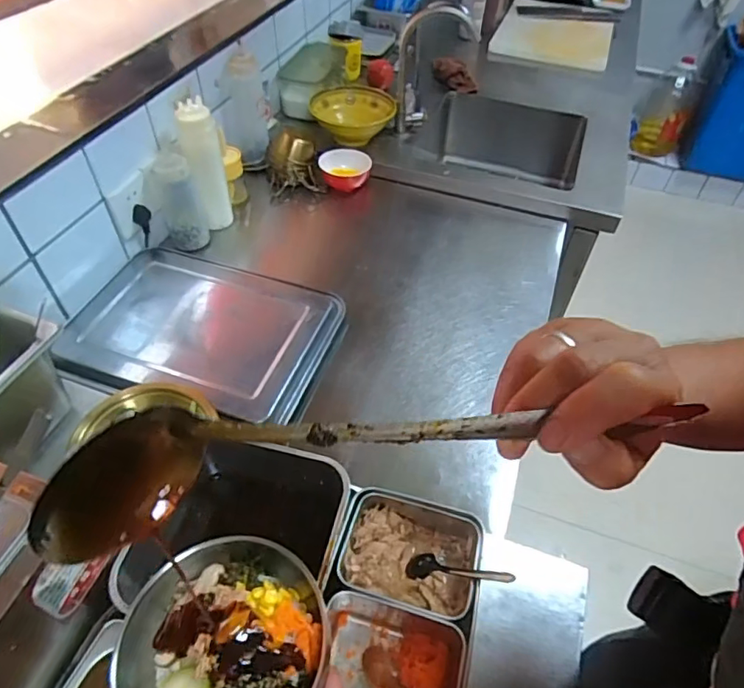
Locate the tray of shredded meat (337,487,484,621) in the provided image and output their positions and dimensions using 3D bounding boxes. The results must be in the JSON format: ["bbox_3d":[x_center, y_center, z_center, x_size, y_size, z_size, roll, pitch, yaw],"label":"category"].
[{"bbox_3d":[0.041,0.230,0.574,0.143,0.057,0.110,12,50,8],"label":"tray of shredded meat"}]

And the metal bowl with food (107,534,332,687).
[{"bbox_3d":[-0.098,0.202,0.360,0.133,0.043,0.133,1,49,-1],"label":"metal bowl with food"}]

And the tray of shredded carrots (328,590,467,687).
[{"bbox_3d":[0.010,0.310,0.500,0.142,0.060,0.113,11,50,8],"label":"tray of shredded carrots"}]

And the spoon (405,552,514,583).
[{"bbox_3d":[0.088,0.232,0.546,0.121,0.014,0.027,-12,37,39],"label":"spoon"}]

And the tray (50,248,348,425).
[{"bbox_3d":[-0.266,-0.018,0.822,0.409,0.046,0.280,14,50,10],"label":"tray"}]

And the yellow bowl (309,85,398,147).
[{"bbox_3d":[-0.034,-0.509,1.201,0.181,0.076,0.174,1,49,-1],"label":"yellow bowl"}]

